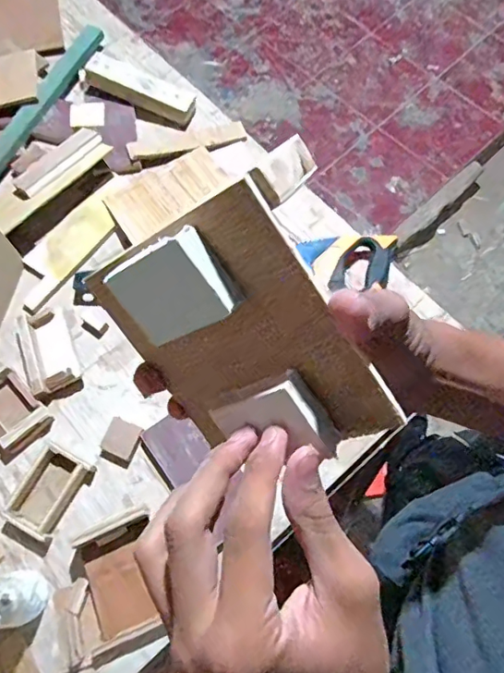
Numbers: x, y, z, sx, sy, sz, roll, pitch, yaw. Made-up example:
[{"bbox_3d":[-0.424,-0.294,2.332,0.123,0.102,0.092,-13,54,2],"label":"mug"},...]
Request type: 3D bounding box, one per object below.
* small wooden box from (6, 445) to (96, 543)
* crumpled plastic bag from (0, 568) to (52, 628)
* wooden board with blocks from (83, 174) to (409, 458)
[{"bbox_3d":[-0.290,0.218,0.740,0.076,0.033,0.113,26,72,11],"label":"small wooden box"},{"bbox_3d":[-0.305,0.327,0.648,0.062,0.093,0.064,-6,69,-1],"label":"crumpled plastic bag"},{"bbox_3d":[-0.008,0.008,0.238,0.103,0.018,0.126,-24,111,31],"label":"wooden board with blocks"}]

